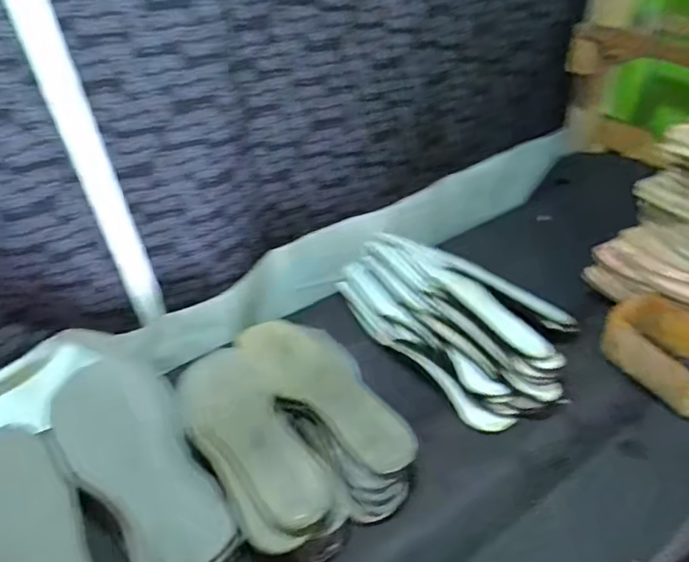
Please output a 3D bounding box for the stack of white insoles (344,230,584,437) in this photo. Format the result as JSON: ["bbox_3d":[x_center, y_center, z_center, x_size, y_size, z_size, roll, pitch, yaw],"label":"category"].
[{"bbox_3d":[0.136,0.034,0.695,0.201,0.063,0.310,-32,46,-31],"label":"stack of white insoles"}]

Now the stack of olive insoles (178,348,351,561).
[{"bbox_3d":[-0.094,0.151,0.553,0.091,0.067,0.258,-24,43,-24],"label":"stack of olive insoles"}]

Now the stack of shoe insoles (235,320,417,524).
[{"bbox_3d":[-0.019,0.122,0.597,0.097,0.046,0.255,-25,43,-25],"label":"stack of shoe insoles"}]

